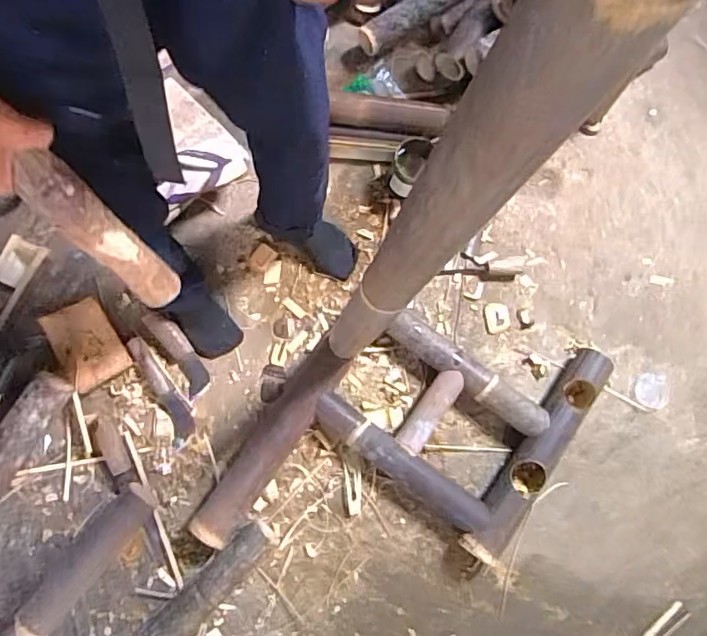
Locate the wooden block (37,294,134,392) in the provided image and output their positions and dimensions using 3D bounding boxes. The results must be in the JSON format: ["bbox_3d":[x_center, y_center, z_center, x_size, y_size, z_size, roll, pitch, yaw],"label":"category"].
[{"bbox_3d":[-0.533,0.054,1.098,0.114,0.043,0.171,-26,82,-13],"label":"wooden block"}]

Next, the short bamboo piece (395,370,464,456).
[{"bbox_3d":[0.158,0.193,1.149,0.062,0.049,0.187,37,75,2],"label":"short bamboo piece"}]

